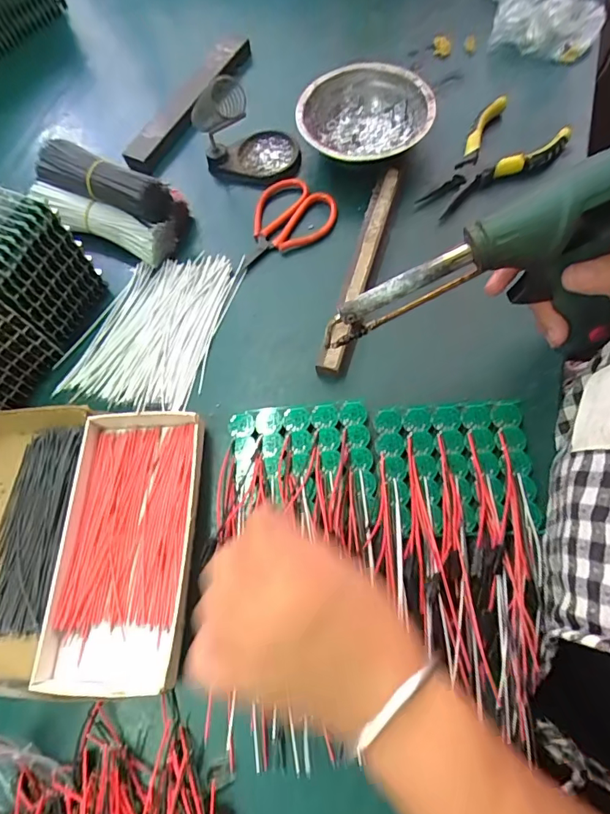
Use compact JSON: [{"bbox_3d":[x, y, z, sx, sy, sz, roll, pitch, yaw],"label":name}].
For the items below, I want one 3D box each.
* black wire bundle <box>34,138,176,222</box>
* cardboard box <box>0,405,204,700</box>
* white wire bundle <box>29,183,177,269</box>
[{"bbox_3d":[-0.189,-0.210,0.425,0.140,0.035,0.033,26,73,14],"label":"black wire bundle"},{"bbox_3d":[-0.187,0.096,0.344,0.211,0.027,0.194,1,68,5],"label":"cardboard box"},{"bbox_3d":[-0.192,-0.178,0.450,0.140,0.040,0.035,22,72,13],"label":"white wire bundle"}]

